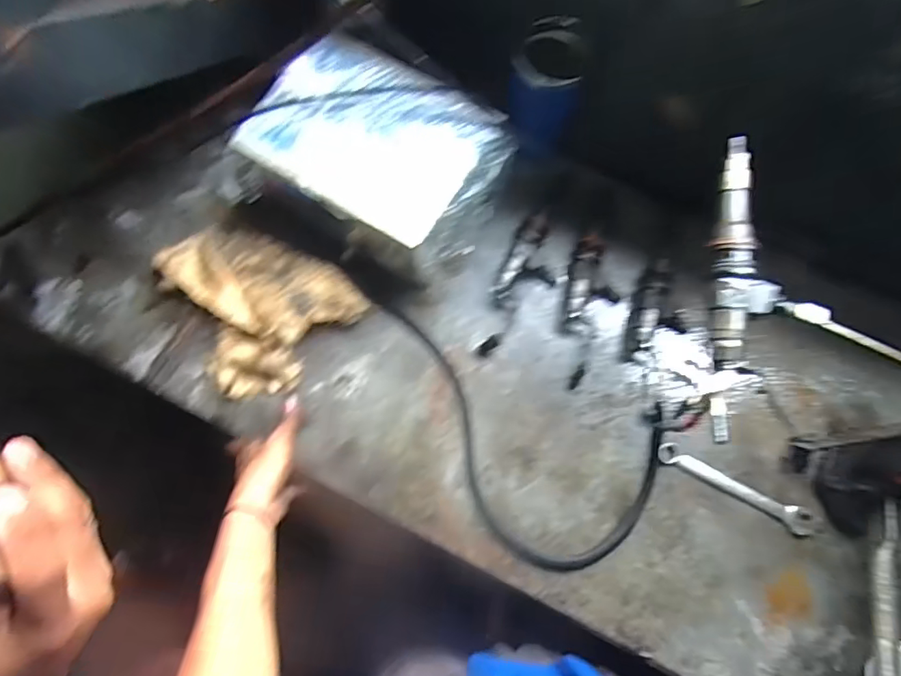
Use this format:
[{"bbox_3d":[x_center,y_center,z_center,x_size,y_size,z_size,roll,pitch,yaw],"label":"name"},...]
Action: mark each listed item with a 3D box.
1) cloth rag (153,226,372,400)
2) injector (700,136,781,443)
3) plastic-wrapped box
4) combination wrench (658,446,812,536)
[{"bbox_3d":[-0.241,-0.046,0.632,0.218,0.040,0.184,40,77,8],"label":"cloth rag"},{"bbox_3d":[0.230,-0.047,0.419,0.043,0.024,0.249,11,75,1],"label":"injector"},{"bbox_3d":[-0.083,-0.207,0.640,0.269,0.112,0.197,28,76,6],"label":"plastic-wrapped box"},{"bbox_3d":[0.318,0.168,0.590,0.180,0.006,0.025,29,76,6],"label":"combination wrench"}]

